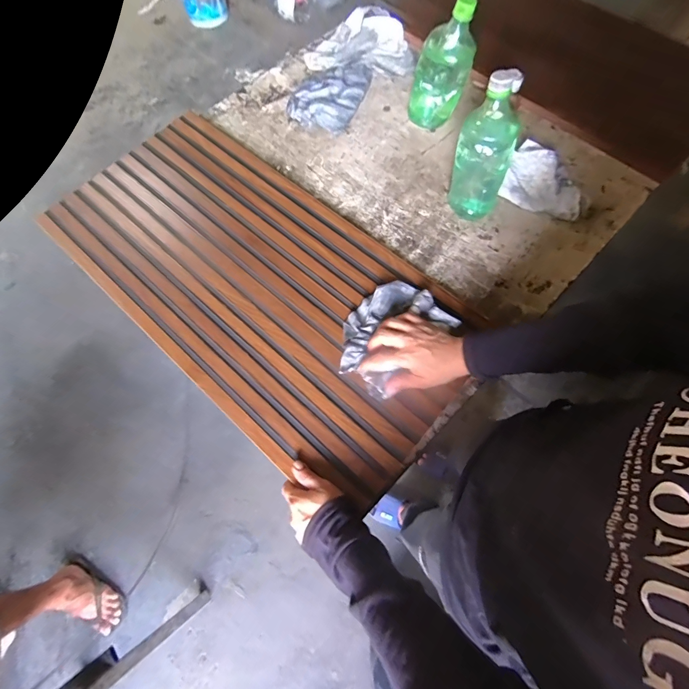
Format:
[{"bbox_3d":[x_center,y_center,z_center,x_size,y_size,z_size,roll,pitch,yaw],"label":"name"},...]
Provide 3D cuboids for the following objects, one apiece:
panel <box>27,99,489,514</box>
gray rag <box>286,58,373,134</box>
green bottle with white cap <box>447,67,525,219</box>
[{"bbox_3d":[-0.154,-0.120,0.565,0.762,0.010,0.365,39,75,15],"label":"panel"},{"bbox_3d":[-0.026,-0.542,0.710,0.133,0.032,0.204,22,72,9],"label":"gray rag"},{"bbox_3d":[0.224,-0.306,0.527,0.088,0.200,0.095,24,72,10],"label":"green bottle with white cap"}]

